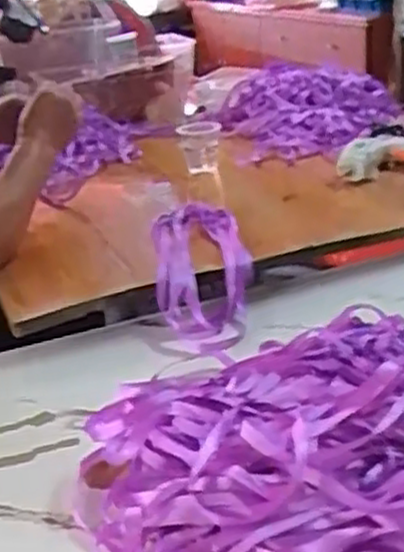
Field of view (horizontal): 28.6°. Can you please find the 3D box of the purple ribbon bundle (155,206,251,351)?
[{"bbox_3d":[0.000,-0.008,0.870,0.101,0.060,0.290,-6,22,-3],"label":"purple ribbon bundle"}]

